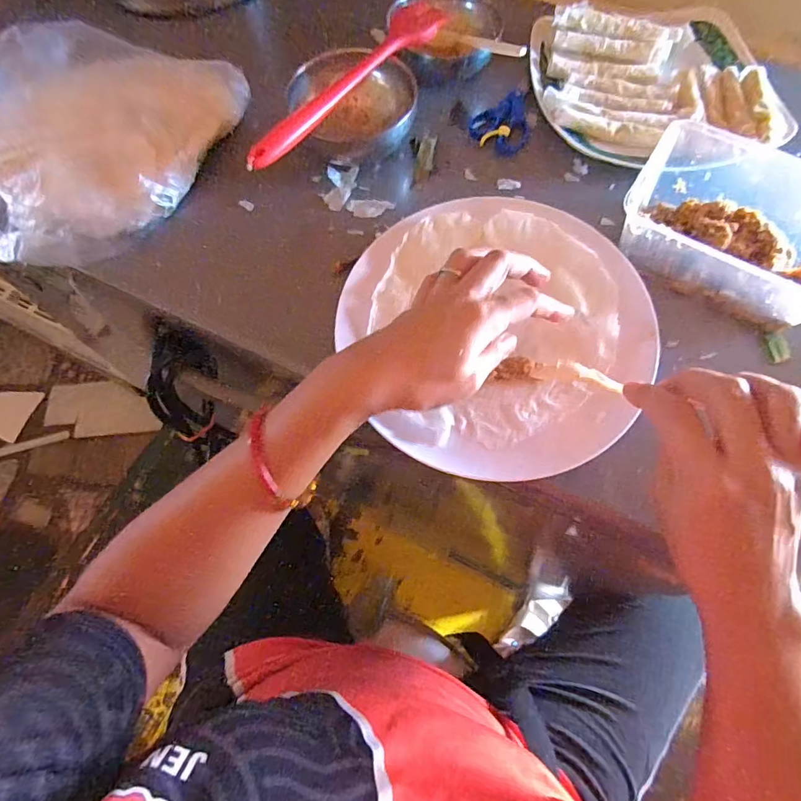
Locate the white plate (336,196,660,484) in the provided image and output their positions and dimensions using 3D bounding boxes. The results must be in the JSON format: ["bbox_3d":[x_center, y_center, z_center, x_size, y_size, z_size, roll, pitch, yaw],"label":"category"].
[{"bbox_3d":[0.072,-0.057,0.378,0.233,0.026,0.227,-1,67,2],"label":"white plate"}]

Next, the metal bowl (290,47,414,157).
[{"bbox_3d":[-0.040,-0.279,0.455,0.098,0.054,0.098,0,67,1],"label":"metal bowl"}]

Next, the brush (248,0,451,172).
[{"bbox_3d":[-0.047,-0.280,0.421,0.045,0.015,0.252,35,72,15],"label":"brush"}]

